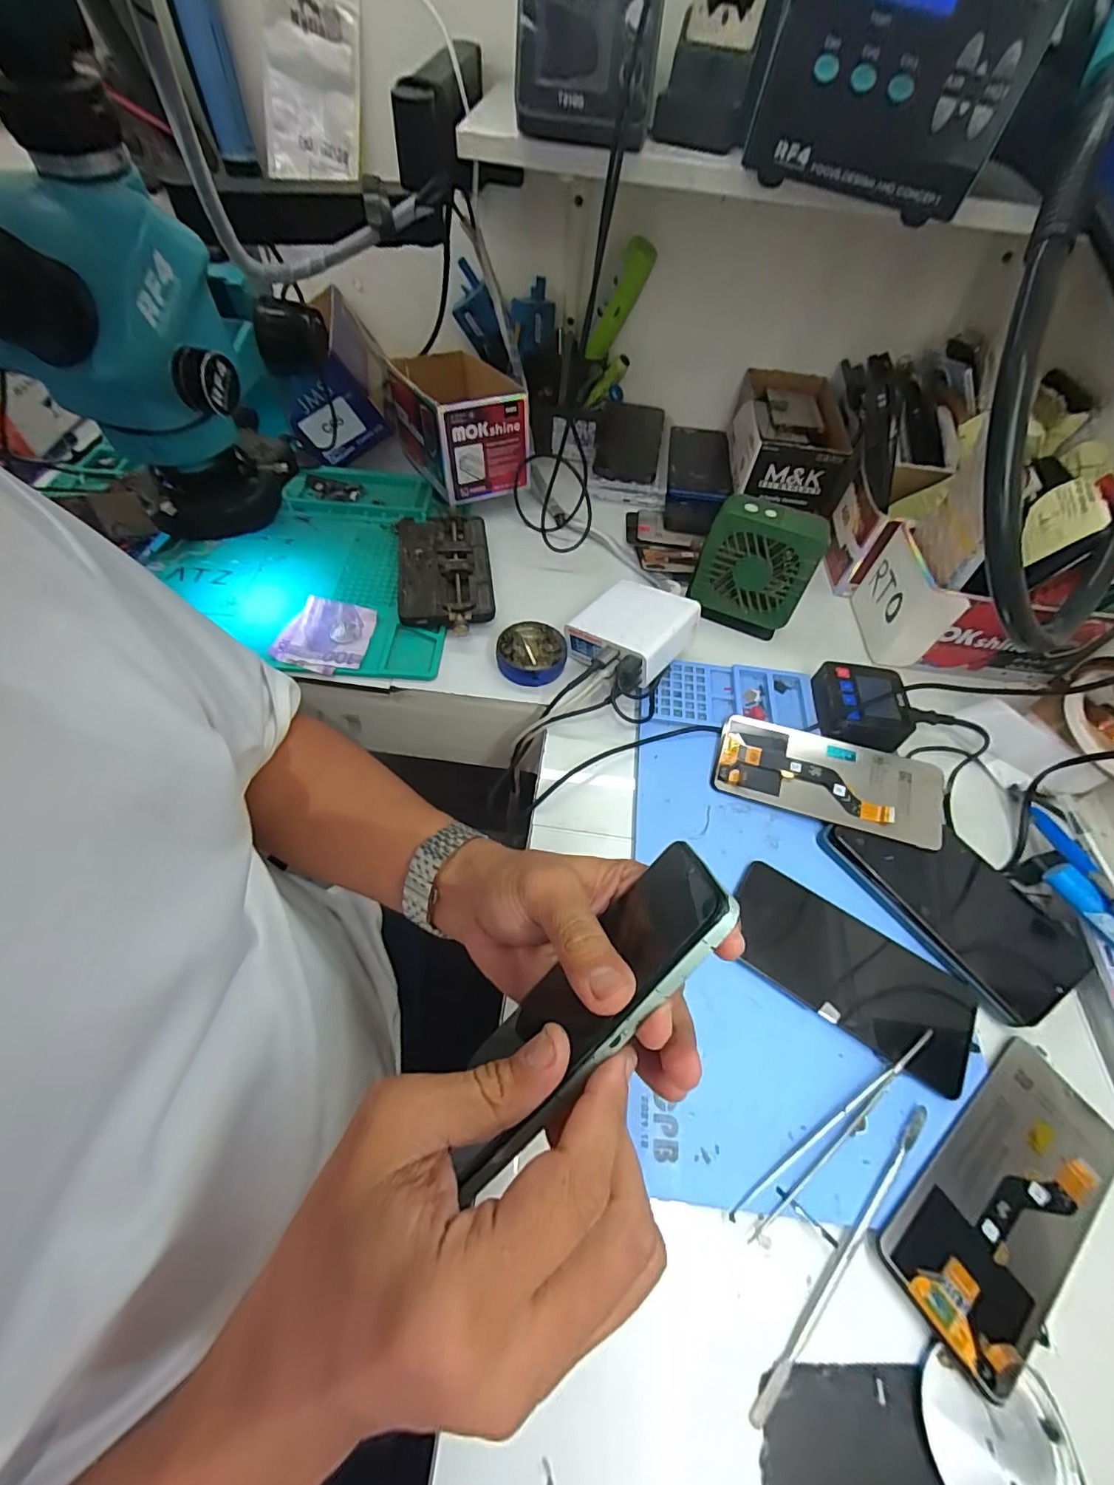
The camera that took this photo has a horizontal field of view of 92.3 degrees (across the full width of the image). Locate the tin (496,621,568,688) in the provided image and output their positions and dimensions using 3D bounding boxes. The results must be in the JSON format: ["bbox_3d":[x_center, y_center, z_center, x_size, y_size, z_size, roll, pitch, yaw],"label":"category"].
[{"bbox_3d":[-0.022,-0.080,0.482,0.060,0.018,0.059,2,57,-4],"label":"tin"}]

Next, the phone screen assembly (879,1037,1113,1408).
[{"bbox_3d":[0.250,0.245,0.294,0.166,0.005,0.074,-29,64,-22],"label":"phone screen assembly"}]

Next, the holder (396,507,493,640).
[{"bbox_3d":[-0.110,-0.171,0.523,0.087,0.026,0.166,-6,57,-9],"label":"holder"}]

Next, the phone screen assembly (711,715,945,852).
[{"bbox_3d":[0.211,0.027,0.420,0.167,0.007,0.075,16,61,12],"label":"phone screen assembly"}]

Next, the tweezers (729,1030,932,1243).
[{"bbox_3d":[0.159,0.216,0.296,0.150,0.020,0.016,-27,63,-21],"label":"tweezers"}]

